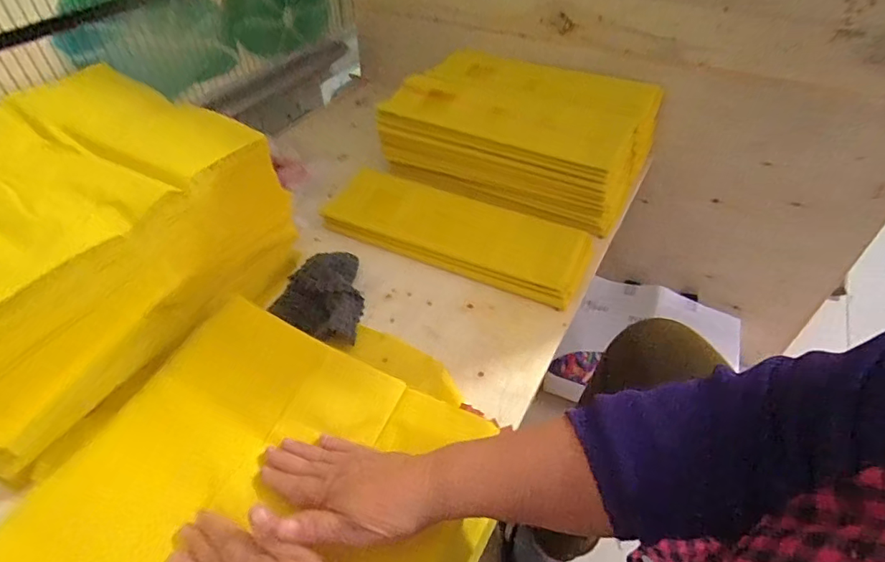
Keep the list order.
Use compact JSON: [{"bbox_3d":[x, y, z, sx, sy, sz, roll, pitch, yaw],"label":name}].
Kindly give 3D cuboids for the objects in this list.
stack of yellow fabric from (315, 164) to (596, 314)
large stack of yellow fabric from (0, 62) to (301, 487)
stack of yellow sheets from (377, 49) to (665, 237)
[{"bbox_3d":[0.019,-0.074,0.696,0.369,0.047,0.119,19,49,18],"label":"stack of yellow fabric"},{"bbox_3d":[-0.387,-0.038,0.532,0.278,0.202,0.367,23,50,21],"label":"large stack of yellow fabric"},{"bbox_3d":[0.135,-0.258,0.818,0.394,0.127,0.290,20,49,19],"label":"stack of yellow sheets"}]

